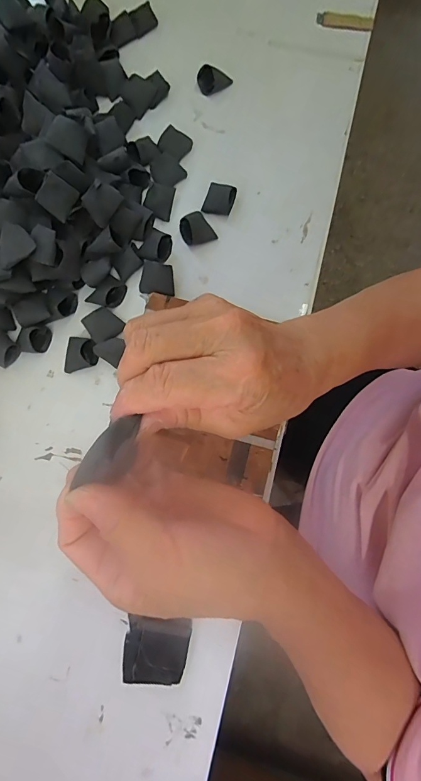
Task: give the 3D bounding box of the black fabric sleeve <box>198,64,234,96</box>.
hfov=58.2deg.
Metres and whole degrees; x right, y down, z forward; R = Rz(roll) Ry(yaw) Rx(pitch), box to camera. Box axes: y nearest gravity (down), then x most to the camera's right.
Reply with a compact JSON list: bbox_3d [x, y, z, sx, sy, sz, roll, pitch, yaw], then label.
[{"bbox_3d":[0.005,-0.406,0.494,0.044,0.021,0.023,2,80,1],"label":"black fabric sleeve"}]

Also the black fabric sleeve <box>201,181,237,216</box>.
[{"bbox_3d":[0.011,-0.236,0.461,0.036,0.009,0.041,16,80,4],"label":"black fabric sleeve"}]

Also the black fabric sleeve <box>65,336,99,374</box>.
[{"bbox_3d":[-0.145,-0.042,0.421,0.038,0.021,0.041,2,80,1],"label":"black fabric sleeve"}]

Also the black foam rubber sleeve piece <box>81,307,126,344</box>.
[{"bbox_3d":[-0.119,-0.073,0.428,0.035,0.023,0.038,44,83,8],"label":"black foam rubber sleeve piece"}]

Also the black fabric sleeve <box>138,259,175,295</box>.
[{"bbox_3d":[-0.062,-0.130,0.437,0.040,0.008,0.035,5,114,-2],"label":"black fabric sleeve"}]

